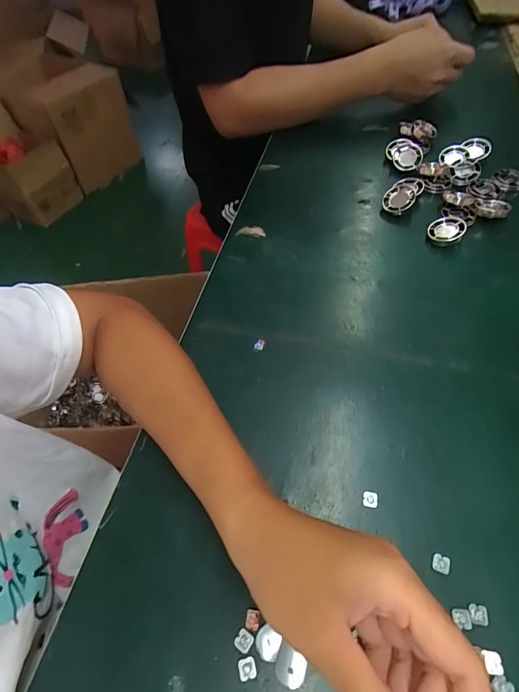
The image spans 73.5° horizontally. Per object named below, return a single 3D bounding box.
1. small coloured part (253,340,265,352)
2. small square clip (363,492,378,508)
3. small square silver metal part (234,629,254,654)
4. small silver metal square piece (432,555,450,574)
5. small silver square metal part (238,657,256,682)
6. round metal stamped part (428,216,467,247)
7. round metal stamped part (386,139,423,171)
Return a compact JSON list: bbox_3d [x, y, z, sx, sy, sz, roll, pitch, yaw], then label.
[{"bbox_3d":[0.000,0.000,0.340,0.011,0.004,0.012,-3,56,2],"label":"small coloured part"},{"bbox_3d":[0.082,0.113,0.257,0.010,0.004,0.011,8,58,9],"label":"small square clip"},{"bbox_3d":[-0.010,0.184,0.216,0.010,0.004,0.011,30,64,22],"label":"small square silver metal part"},{"bbox_3d":[0.121,0.144,0.230,0.011,0.004,0.010,19,60,16],"label":"small silver metal square piece"},{"bbox_3d":[-0.008,0.195,0.210,0.010,0.004,0.010,-15,57,-5],"label":"small silver square metal part"},{"bbox_3d":[0.216,-0.133,0.402,0.038,0.007,0.040,-13,64,14],"label":"round metal stamped part"},{"bbox_3d":[0.206,-0.273,0.497,0.034,0.013,0.059,-40,67,15],"label":"round metal stamped part"}]

